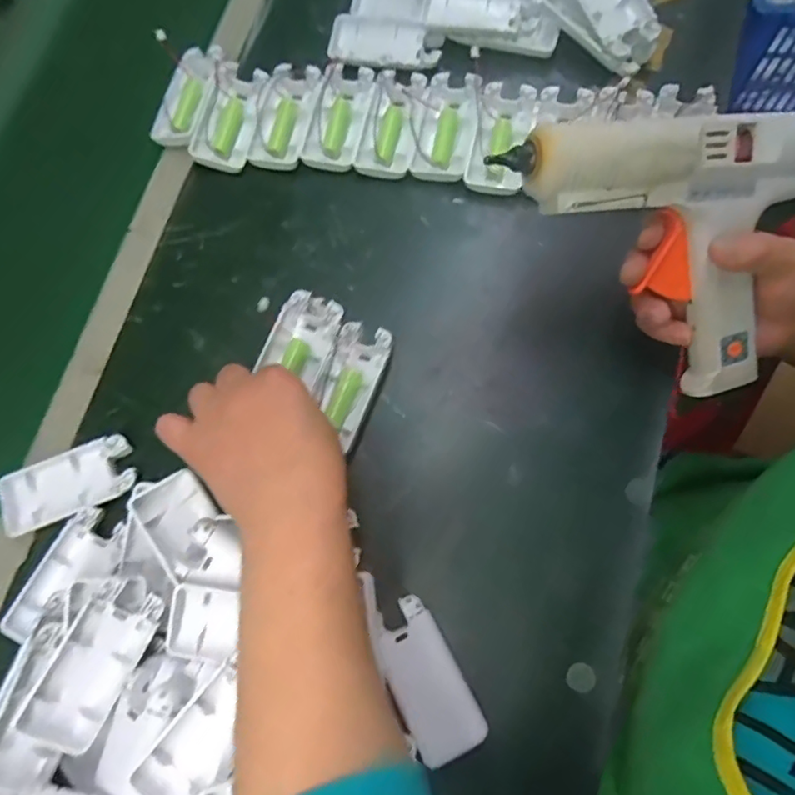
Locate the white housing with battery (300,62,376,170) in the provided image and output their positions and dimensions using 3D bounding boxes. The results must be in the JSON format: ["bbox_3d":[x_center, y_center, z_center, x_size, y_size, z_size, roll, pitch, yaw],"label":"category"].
[{"bbox_3d":[-0.047,-0.235,0.476,0.044,0.014,0.098,11,76,9],"label":"white housing with battery"}]

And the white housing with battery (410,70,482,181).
[{"bbox_3d":[0.041,-0.222,0.458,0.044,0.017,0.097,9,76,8],"label":"white housing with battery"}]

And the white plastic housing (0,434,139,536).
[{"bbox_3d":[-0.236,0.062,0.411,0.096,0.009,0.043,-21,74,0],"label":"white plastic housing"}]

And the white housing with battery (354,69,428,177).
[{"bbox_3d":[-0.003,-0.225,0.465,0.042,0.017,0.095,11,76,8],"label":"white housing with battery"}]

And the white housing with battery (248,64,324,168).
[{"bbox_3d":[-0.095,-0.237,0.478,0.046,0.021,0.093,7,76,7],"label":"white housing with battery"}]

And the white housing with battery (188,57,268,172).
[{"bbox_3d":[-0.139,-0.239,0.481,0.045,0.021,0.096,10,70,5],"label":"white housing with battery"}]

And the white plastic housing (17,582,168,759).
[{"bbox_3d":[-0.184,0.160,0.350,0.045,0.017,0.093,34,70,-17],"label":"white plastic housing"}]

